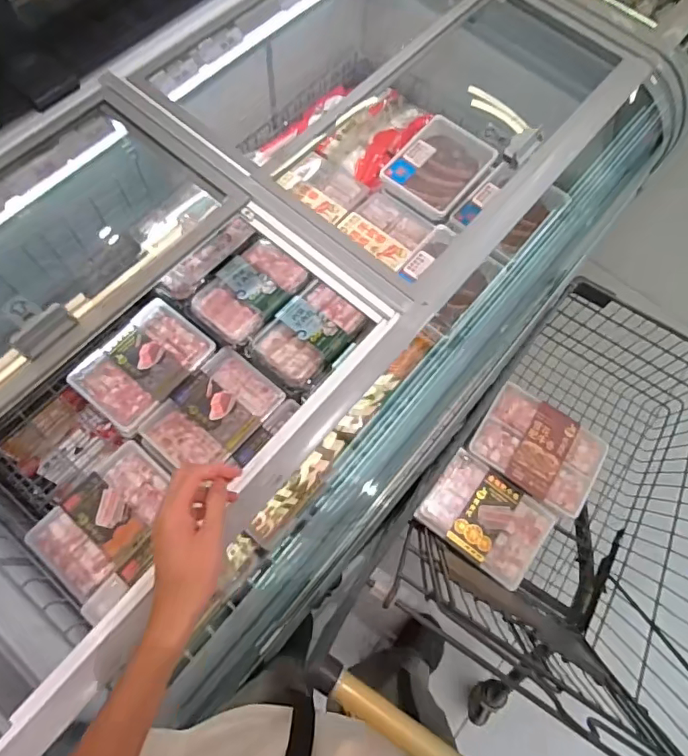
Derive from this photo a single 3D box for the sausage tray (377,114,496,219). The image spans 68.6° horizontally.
[{"bbox_3d":[0.217,-0.485,1.145,0.185,0.049,0.243,35,73,12],"label":"sausage tray"}]

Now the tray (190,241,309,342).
[{"bbox_3d":[-0.195,-0.181,1.043,0.154,0.026,0.212,37,73,12],"label":"tray"}]

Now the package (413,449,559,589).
[{"bbox_3d":[0.268,0.269,0.957,0.228,0.032,0.168,34,72,11],"label":"package"}]

